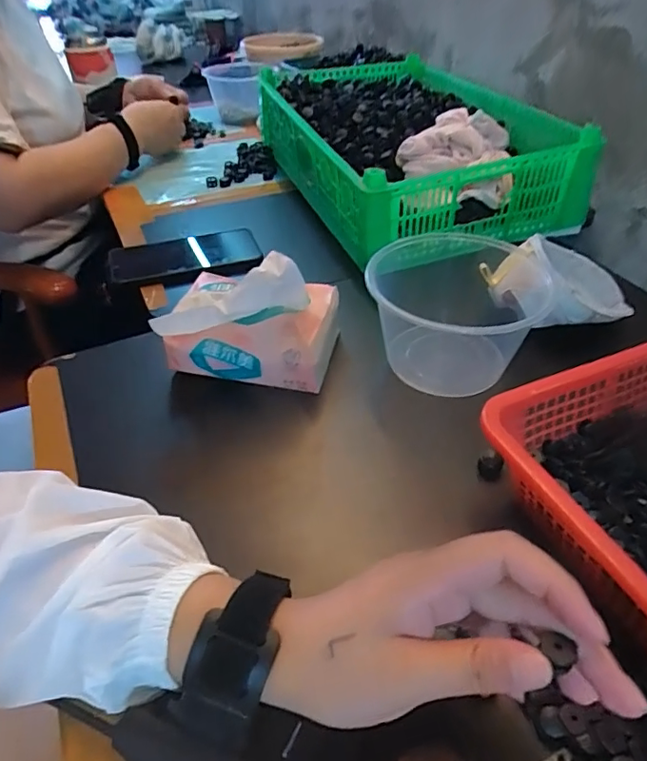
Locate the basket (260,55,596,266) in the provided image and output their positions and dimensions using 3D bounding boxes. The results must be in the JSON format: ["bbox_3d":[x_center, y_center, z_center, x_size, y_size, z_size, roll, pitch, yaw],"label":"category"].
[{"bbox_3d":[0.105,-0.328,0.730,0.295,0.106,0.440,-14,43,-14],"label":"basket"}]

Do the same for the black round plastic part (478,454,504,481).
[{"bbox_3d":[0.120,0.063,0.380,0.018,0.021,0.007,41,26,17],"label":"black round plastic part"}]

